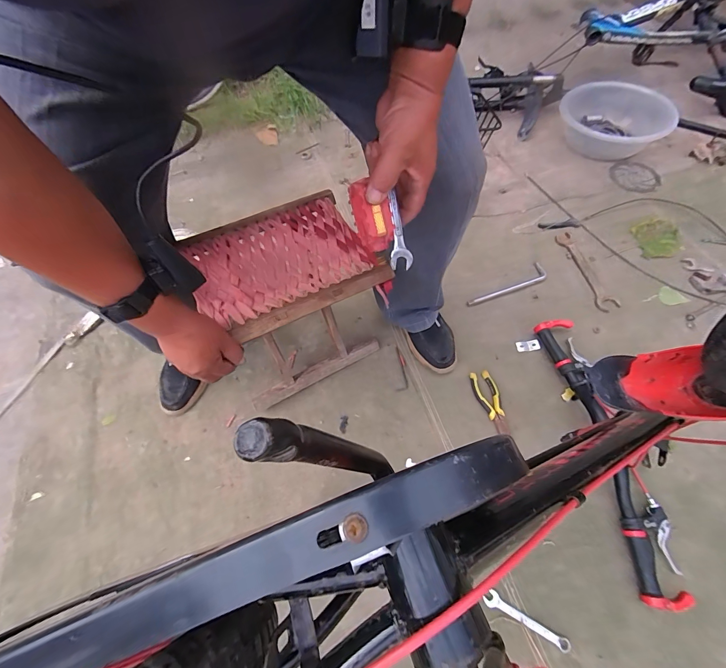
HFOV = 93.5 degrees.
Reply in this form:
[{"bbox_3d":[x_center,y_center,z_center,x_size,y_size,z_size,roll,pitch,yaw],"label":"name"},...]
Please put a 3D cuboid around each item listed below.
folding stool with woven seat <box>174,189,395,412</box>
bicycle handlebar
[{"bbox_3d":[-0.144,-0.053,0.702,0.302,0.323,0.224,-29,63,-13],"label":"folding stool with woven seat"},{"bbox_3d":[0.491,0.204,0.689,0.092,0.070,0.557,-6,60,0],"label":"bicycle handlebar"}]

